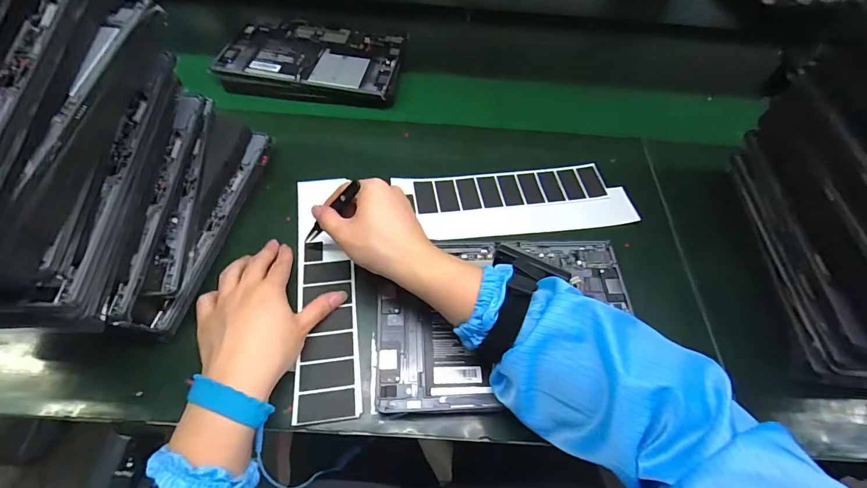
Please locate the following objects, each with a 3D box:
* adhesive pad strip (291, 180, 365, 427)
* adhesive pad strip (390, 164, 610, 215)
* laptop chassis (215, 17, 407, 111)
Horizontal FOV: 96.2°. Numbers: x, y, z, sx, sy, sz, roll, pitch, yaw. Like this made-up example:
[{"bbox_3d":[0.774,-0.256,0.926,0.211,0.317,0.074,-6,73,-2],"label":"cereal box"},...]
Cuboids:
[{"bbox_3d":[-0.113,0.039,0.410,0.059,0.006,0.273,-5,58,-9],"label":"adhesive pad strip"},{"bbox_3d":[0.089,-0.068,0.486,0.254,0.006,0.054,-6,59,-7],"label":"adhesive pad strip"},{"bbox_3d":[-0.179,-0.279,0.591,0.256,0.023,0.158,6,57,1],"label":"laptop chassis"}]

